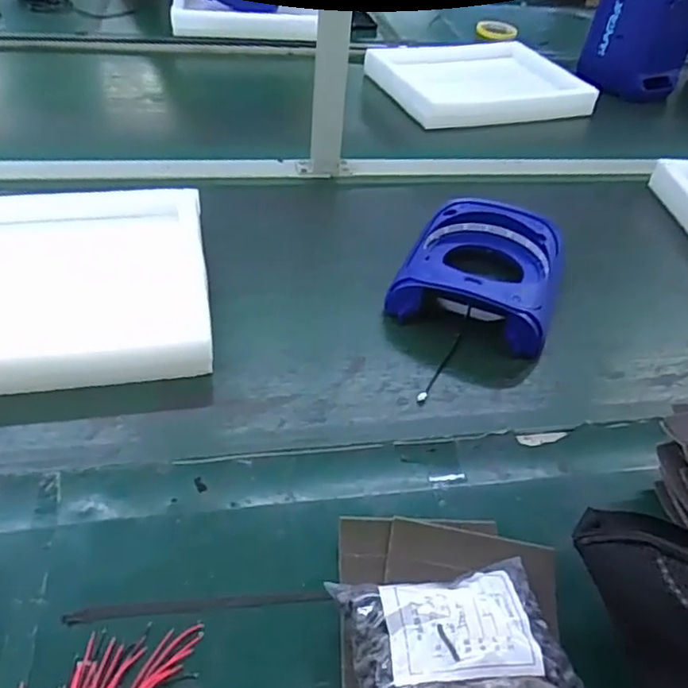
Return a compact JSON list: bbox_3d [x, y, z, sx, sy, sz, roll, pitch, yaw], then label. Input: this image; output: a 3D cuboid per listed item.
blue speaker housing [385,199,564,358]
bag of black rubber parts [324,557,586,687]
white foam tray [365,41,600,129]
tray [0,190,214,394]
[{"bbox_3d":[0.163,-0.085,0.743,0.182,0.073,0.208,18,41,15],"label":"blue speaker housing"},{"bbox_3d":[0.067,0.188,0.404,0.134,0.054,0.096,-3,40,-9],"label":"bag of black rubber parts"},{"bbox_3d":[0.243,-0.497,1.199,0.356,0.063,0.291,-9,42,-18],"label":"white foam tray"},{"bbox_3d":[-0.331,-0.072,0.678,0.354,0.057,0.296,-6,41,-14],"label":"tray"}]

